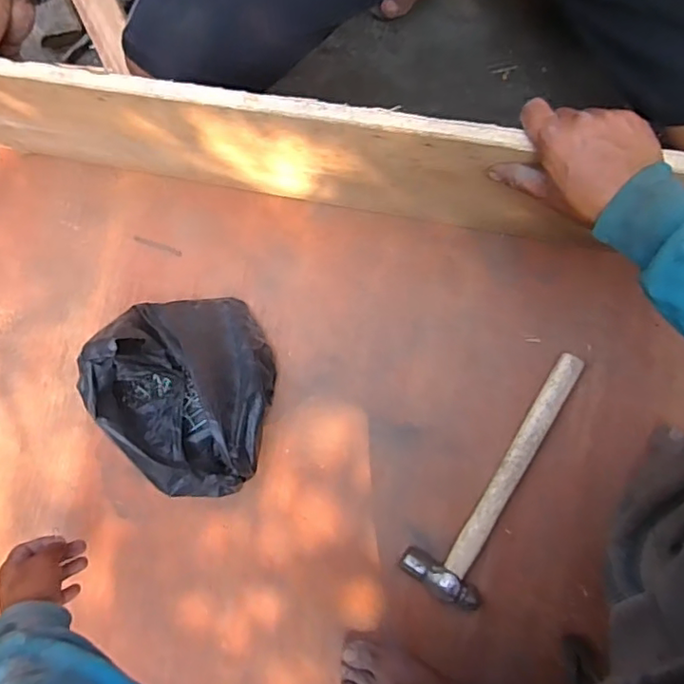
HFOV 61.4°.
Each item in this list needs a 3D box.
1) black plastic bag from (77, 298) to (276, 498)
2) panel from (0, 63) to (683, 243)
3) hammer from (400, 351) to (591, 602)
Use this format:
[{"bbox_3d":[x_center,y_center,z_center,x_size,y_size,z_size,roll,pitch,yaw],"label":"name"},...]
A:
[{"bbox_3d":[-0.190,0.062,0.683,0.193,0.109,0.221,-5,83,8],"label":"black plastic bag"},{"bbox_3d":[0.039,-0.179,0.606,1.121,0.250,0.028,12,87,11],"label":"panel"},{"bbox_3d":[0.194,0.159,0.672,0.087,0.024,0.315,35,90,10],"label":"hammer"}]

